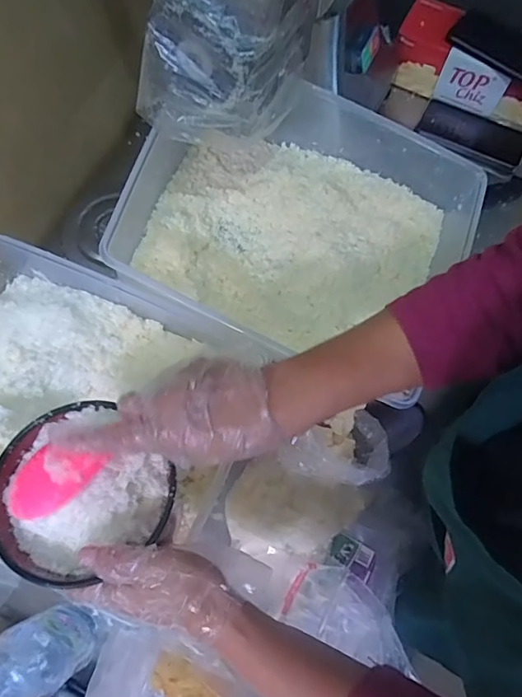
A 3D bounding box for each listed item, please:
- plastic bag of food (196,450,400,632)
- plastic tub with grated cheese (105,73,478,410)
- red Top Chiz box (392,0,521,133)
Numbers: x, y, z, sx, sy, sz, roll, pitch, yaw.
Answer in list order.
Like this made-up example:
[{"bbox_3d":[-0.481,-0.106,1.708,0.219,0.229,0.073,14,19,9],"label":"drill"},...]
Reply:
[{"bbox_3d":[0.034,0.177,0.504,0.137,0.062,0.097,18,71,5],"label":"plastic bag of food"},{"bbox_3d":[0.023,-0.141,0.547,0.355,0.110,0.286,24,72,7],"label":"plastic tub with grated cheese"},{"bbox_3d":[0.333,-0.424,0.729,0.256,0.092,0.084,26,72,8],"label":"red Top Chiz box"}]

